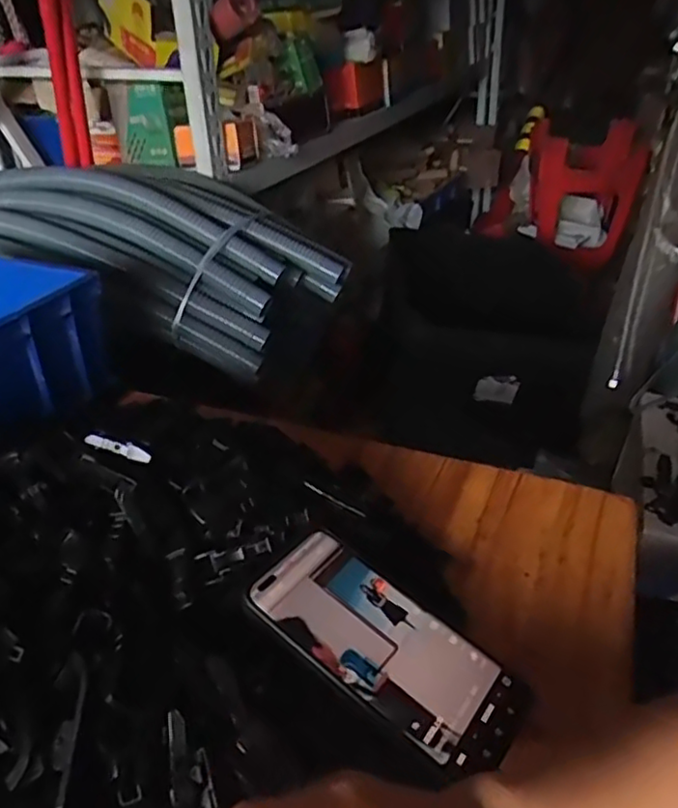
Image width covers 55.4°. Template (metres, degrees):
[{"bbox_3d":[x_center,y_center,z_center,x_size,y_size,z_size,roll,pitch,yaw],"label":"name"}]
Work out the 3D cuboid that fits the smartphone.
[{"bbox_3d":[0.029,0.137,0.372,0.159,0.004,0.078,33,41,21],"label":"smartphone"}]

